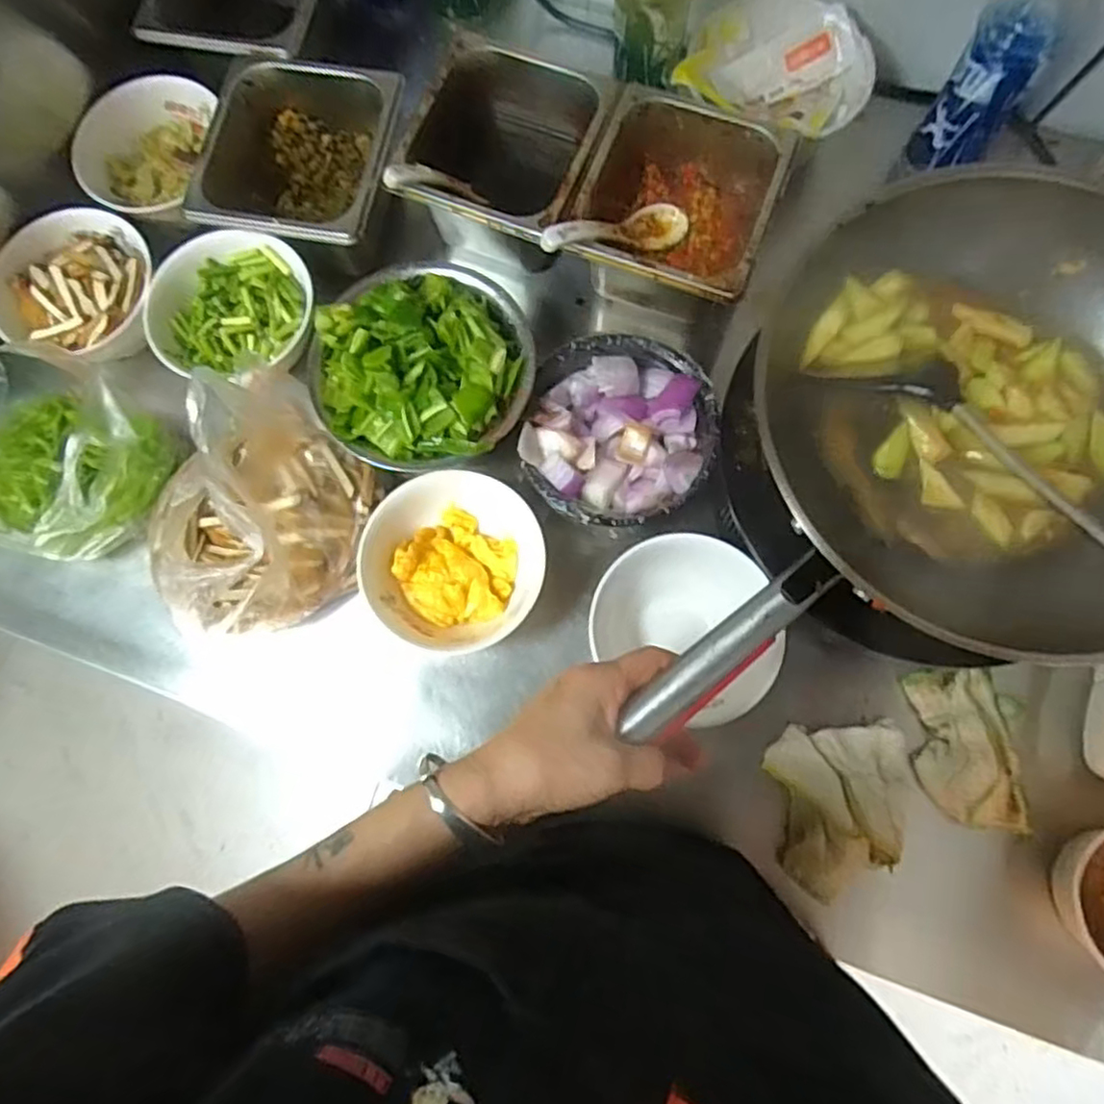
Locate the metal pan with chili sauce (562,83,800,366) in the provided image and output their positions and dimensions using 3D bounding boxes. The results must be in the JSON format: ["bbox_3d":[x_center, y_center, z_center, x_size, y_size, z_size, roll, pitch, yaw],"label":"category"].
[{"bbox_3d":[0.105,-0.285,0.641,0.157,0.126,0.178,21,78,6],"label":"metal pan with chili sauce"}]

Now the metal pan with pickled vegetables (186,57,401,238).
[{"bbox_3d":[-0.225,-0.349,0.648,0.166,0.084,0.171,7,77,3],"label":"metal pan with pickled vegetables"}]

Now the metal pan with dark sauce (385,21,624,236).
[{"bbox_3d":[-0.039,-0.351,0.647,0.163,0.093,0.178,21,78,6],"label":"metal pan with dark sauce"}]

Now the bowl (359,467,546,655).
[{"bbox_3d":[-0.077,0.006,0.587,0.132,0.076,0.145,0,77,1],"label":"bowl"}]

